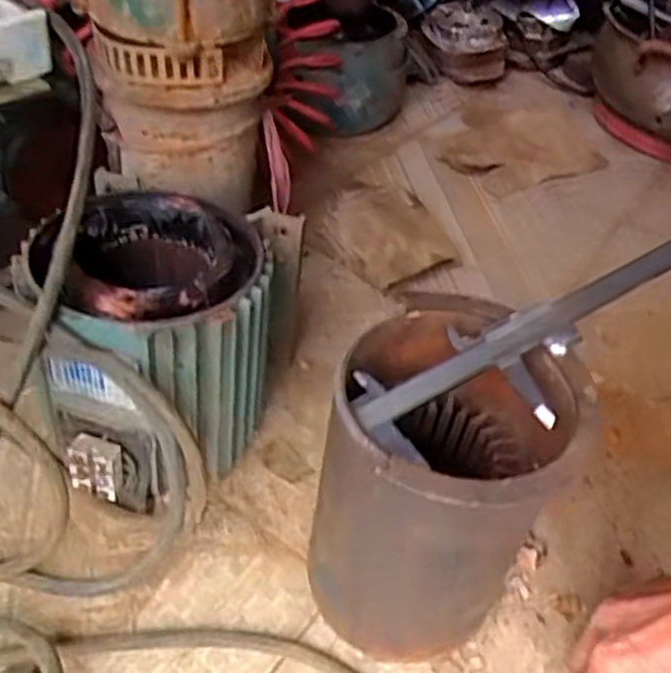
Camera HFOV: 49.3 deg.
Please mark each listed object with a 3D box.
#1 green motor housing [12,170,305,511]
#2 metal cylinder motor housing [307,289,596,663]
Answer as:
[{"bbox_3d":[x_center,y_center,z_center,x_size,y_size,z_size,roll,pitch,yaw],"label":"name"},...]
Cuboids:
[{"bbox_3d":[-0.126,0.004,0.513,0.151,0.166,0.181,16,43,9],"label":"green motor housing"},{"bbox_3d":[0.056,0.095,0.432,0.125,0.188,0.138,23,45,16],"label":"metal cylinder motor housing"}]

